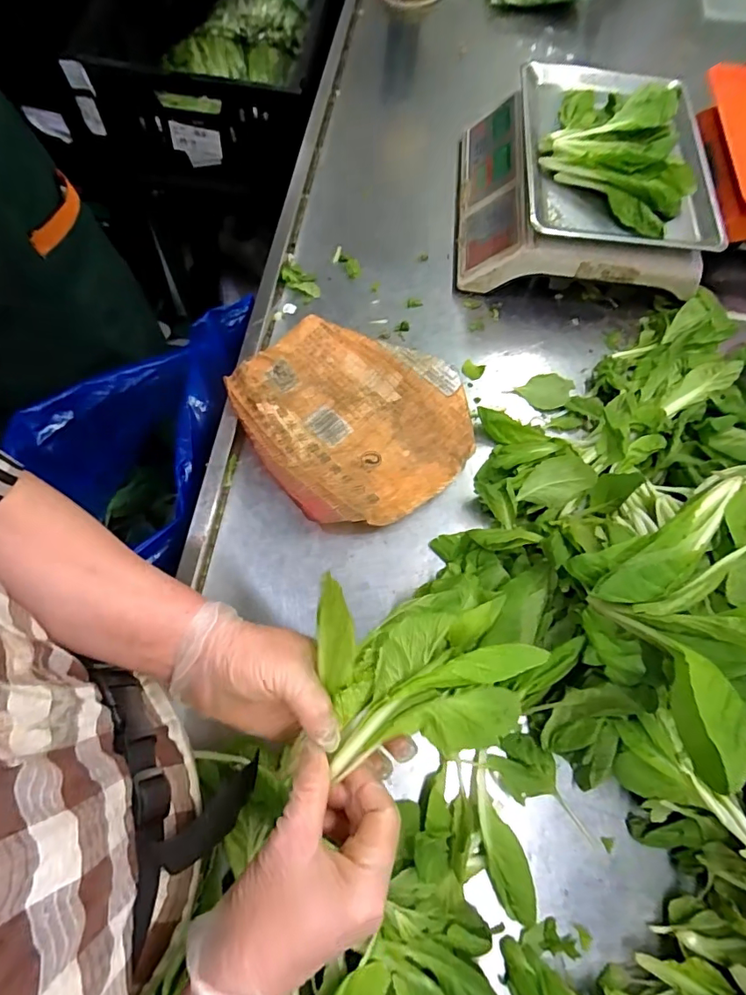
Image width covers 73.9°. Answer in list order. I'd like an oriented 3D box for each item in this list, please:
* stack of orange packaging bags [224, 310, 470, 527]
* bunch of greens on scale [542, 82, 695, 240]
[{"bbox_3d":[-0.024,-0.099,0.594,0.237,0.037,0.265,-37,74,-16],"label":"stack of orange packaging bags"},{"bbox_3d":[0.316,-0.443,0.626,0.188,0.056,0.201,27,65,10],"label":"bunch of greens on scale"}]

